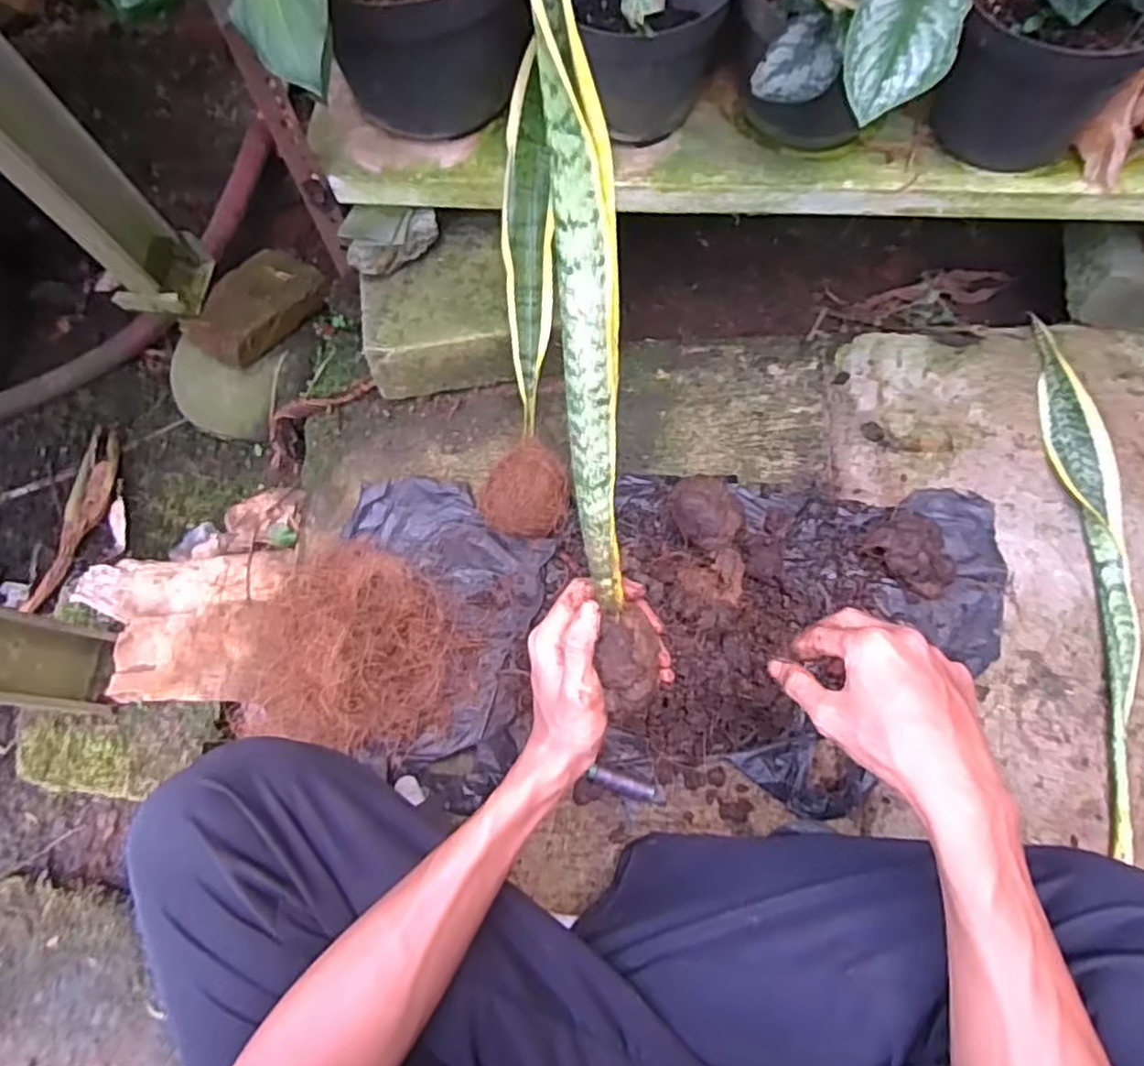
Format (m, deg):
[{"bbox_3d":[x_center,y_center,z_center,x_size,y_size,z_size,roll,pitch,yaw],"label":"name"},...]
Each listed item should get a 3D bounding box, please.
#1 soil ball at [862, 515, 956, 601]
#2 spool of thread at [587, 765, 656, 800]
[{"bbox_3d":[0.320,0.014,0.656,0.084,0.039,0.067,36,74,14],"label":"soil ball"},{"bbox_3d":[0.044,0.219,0.613,0.056,0.014,0.015,16,71,8],"label":"spool of thread"}]

